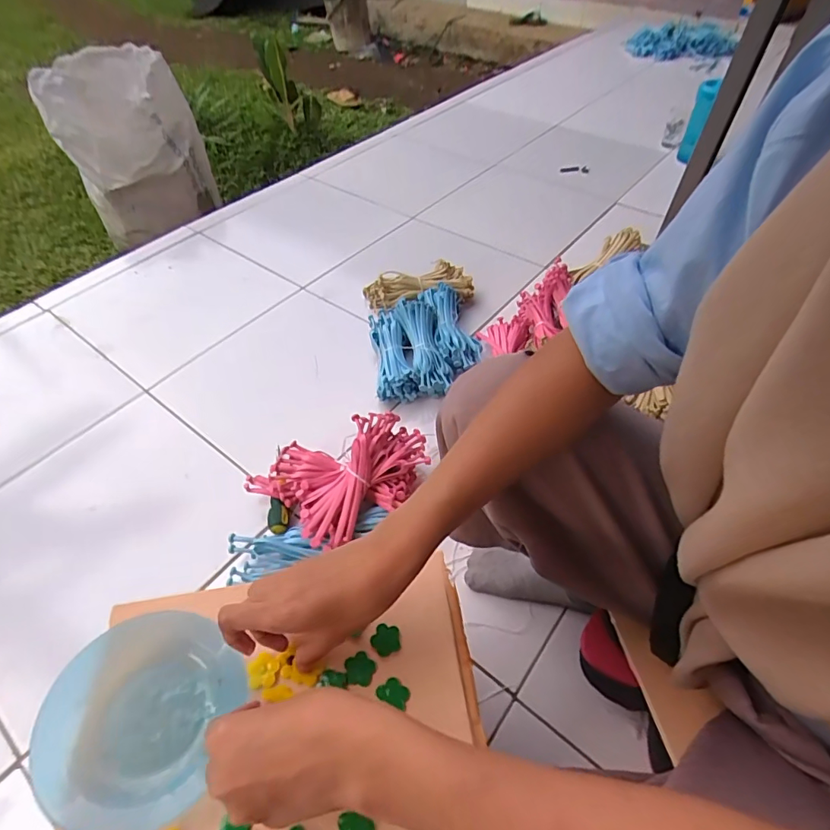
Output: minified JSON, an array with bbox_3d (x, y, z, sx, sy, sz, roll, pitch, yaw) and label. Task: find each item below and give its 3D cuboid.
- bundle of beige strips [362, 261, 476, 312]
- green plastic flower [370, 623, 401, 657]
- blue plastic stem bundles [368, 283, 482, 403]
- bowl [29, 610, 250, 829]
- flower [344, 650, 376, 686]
[{"bbox_3d":[0.009,-0.269,1.008,0.225,0.061,0.074,-11,51,-7],"label":"bundle of beige strips"},{"bbox_3d":[-0.022,0.176,0.374,0.022,0.006,0.022,-1,50,1],"label":"green plastic flower"},{"bbox_3d":[0.019,-0.148,0.896,0.198,0.061,0.248,-7,51,-5],"label":"blue plastic stem bundles"},{"bbox_3d":[-0.187,0.204,0.329,0.113,0.033,0.126,27,55,-13],"label":"bowl"},{"bbox_3d":[-0.042,0.194,0.364,0.022,0.004,0.023,-11,51,-8],"label":"flower"}]

